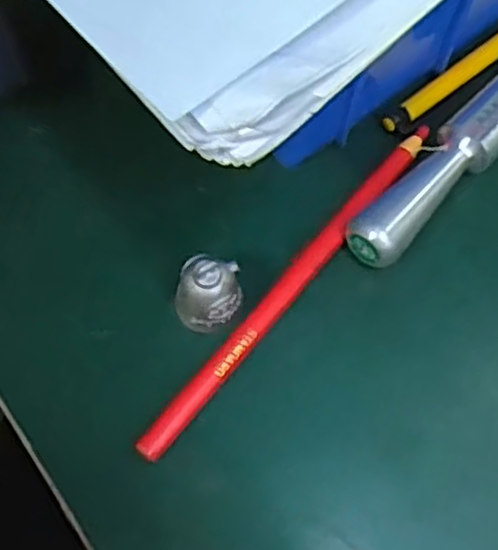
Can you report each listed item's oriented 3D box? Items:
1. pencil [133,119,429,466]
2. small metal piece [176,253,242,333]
[{"bbox_3d":[0.017,0.002,0.272,0.010,0.009,0.165,39,75,13],"label":"pencil"},{"bbox_3d":[-0.015,0.007,0.259,0.021,0.033,0.021,27,72,9],"label":"small metal piece"}]

